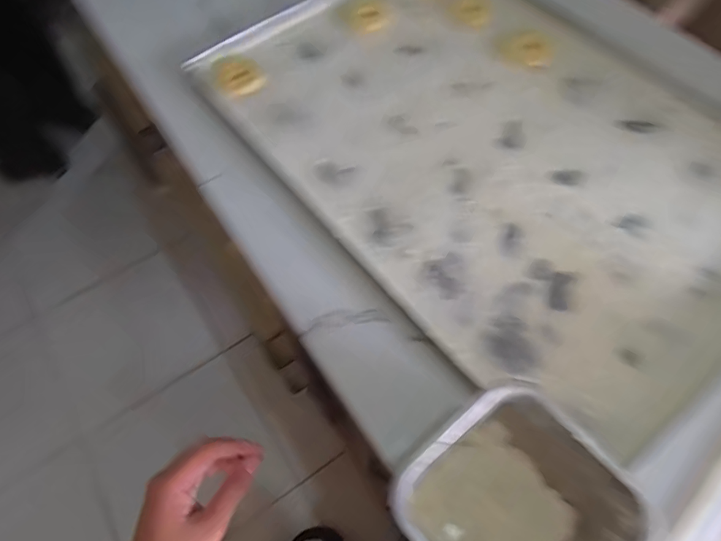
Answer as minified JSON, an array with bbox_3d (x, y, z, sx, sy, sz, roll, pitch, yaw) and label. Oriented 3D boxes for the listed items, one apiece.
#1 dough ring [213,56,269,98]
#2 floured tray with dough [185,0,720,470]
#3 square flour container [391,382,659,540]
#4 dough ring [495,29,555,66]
[{"bbox_3d":[-0.143,-0.230,0.554,0.055,0.010,0.060,-1,61,1],"label":"dough ring"},{"bbox_3d":[0.139,-0.150,0.510,0.411,0.031,0.589,-37,66,-14],"label":"floured tray with dough"},{"bbox_3d":[0.092,0.153,0.305,0.115,0.086,0.109,-37,66,-17],"label":"square flour container"},{"bbox_3d":[0.203,-0.274,0.580,0.065,0.009,0.065,-1,61,1],"label":"dough ring"}]

